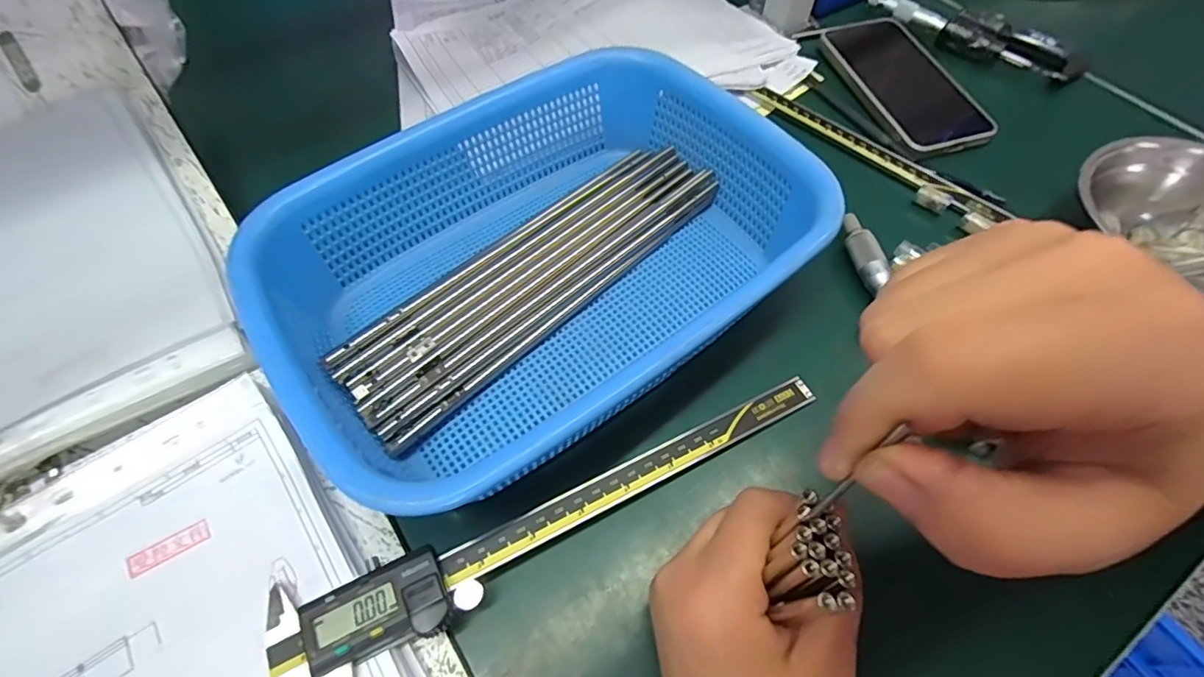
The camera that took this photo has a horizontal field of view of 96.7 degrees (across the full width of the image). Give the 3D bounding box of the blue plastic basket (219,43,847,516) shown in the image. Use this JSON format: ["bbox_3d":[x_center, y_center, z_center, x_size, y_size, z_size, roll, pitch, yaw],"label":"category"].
[{"bbox_3d":[-0.036,-0.051,0.319,0.292,0.089,0.209,-27,63,-16],"label":"blue plastic basket"}]

